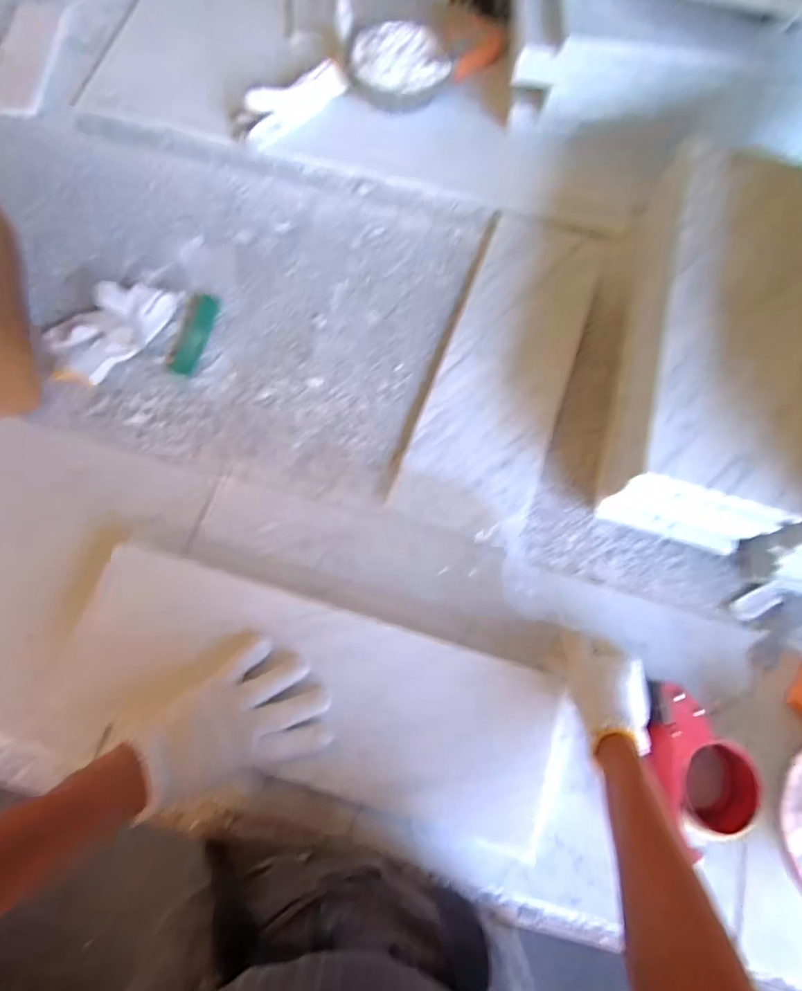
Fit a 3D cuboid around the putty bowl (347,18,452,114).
[{"bbox_3d":[-0.001,-0.633,0.775,0.144,0.059,0.134,0,72,-1],"label":"putty bowl"}]

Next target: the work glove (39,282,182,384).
[{"bbox_3d":[-0.353,-0.203,0.623,0.167,0.045,0.083,-42,78,-13],"label":"work glove"}]

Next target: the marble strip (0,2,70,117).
[{"bbox_3d":[-0.573,-0.673,0.784,0.093,0.008,0.267,0,72,-2],"label":"marble strip"}]

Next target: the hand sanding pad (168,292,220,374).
[{"bbox_3d":[-0.253,-0.200,0.636,0.034,0.005,0.113,13,72,3],"label":"hand sanding pad"}]

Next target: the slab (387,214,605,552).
[{"bbox_3d":[0.133,-0.166,0.645,0.154,0.025,0.453,19,73,5],"label":"slab"}]

